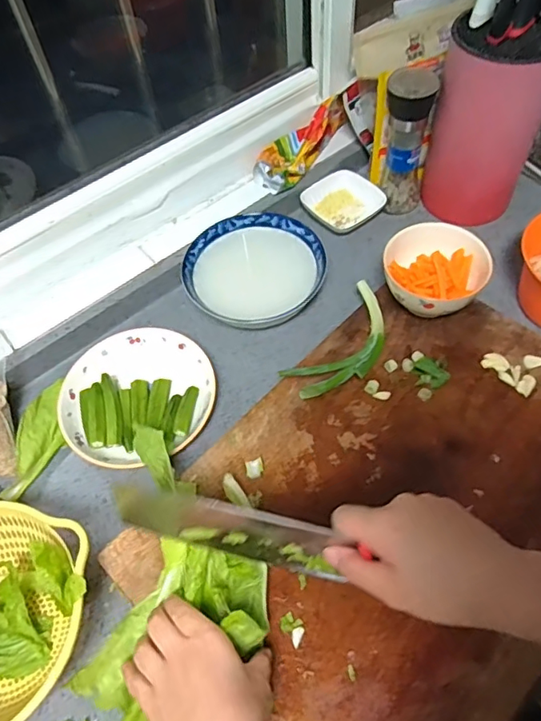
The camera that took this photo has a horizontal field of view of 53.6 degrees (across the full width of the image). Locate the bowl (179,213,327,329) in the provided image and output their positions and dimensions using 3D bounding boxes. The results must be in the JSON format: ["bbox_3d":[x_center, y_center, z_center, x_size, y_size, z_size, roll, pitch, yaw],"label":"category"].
[{"bbox_3d":[-0.023,-0.115,0.694,0.176,0.046,0.152,-18,58,-7],"label":"bowl"}]

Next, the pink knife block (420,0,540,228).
[{"bbox_3d":[0.271,-0.326,0.636,0.127,0.328,0.105,23,63,18],"label":"pink knife block"}]

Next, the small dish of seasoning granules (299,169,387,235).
[{"bbox_3d":[0.098,-0.229,0.763,0.094,0.023,0.102,-36,62,-17],"label":"small dish of seasoning granules"}]

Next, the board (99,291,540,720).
[{"bbox_3d":[0.139,0.129,0.524,0.493,0.043,0.348,-38,63,-18],"label":"board"}]

